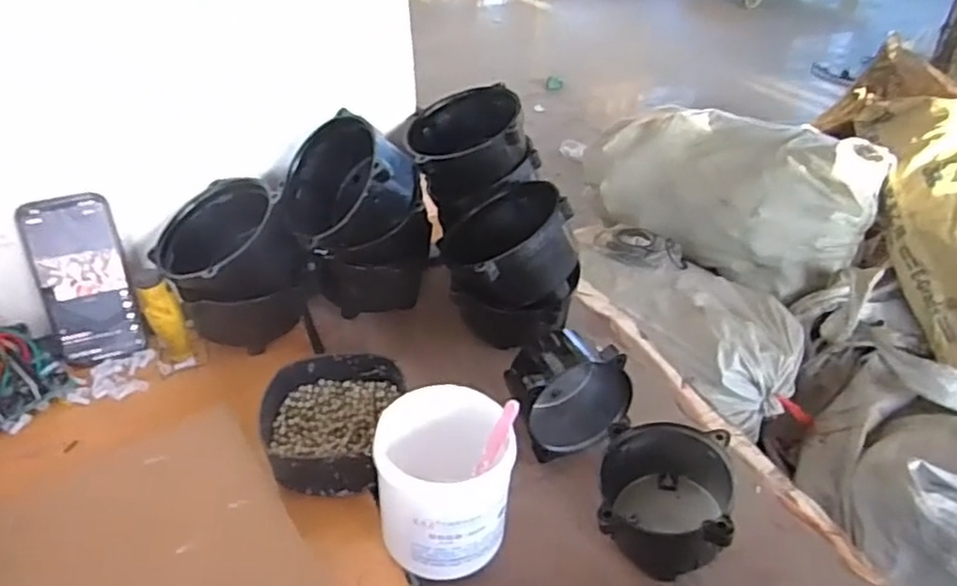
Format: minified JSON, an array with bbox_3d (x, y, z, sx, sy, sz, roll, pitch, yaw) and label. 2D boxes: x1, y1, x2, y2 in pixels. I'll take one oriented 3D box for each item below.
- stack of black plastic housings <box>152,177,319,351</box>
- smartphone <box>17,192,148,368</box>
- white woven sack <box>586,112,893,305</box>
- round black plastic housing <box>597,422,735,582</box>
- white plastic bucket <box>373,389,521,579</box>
[{"bbox_3d":[-0.237,-0.028,0.683,0.137,0.140,0.116,-19,40,-22],"label":"stack of black plastic housings"},{"bbox_3d":[-0.385,-0.014,0.671,0.077,0.164,0.018,-14,11,-18],"label":"smartphone"},{"bbox_3d":[0.580,-0.273,1.661,0.297,0.276,0.673,-21,41,-25],"label":"white woven sack"},{"bbox_3d":[0.137,0.146,0.512,0.089,0.074,0.109,8,37,13],"label":"round black plastic housing"},{"bbox_3d":[-0.024,0.135,0.496,0.093,0.097,0.094,-1,36,1],"label":"white plastic bucket"}]

